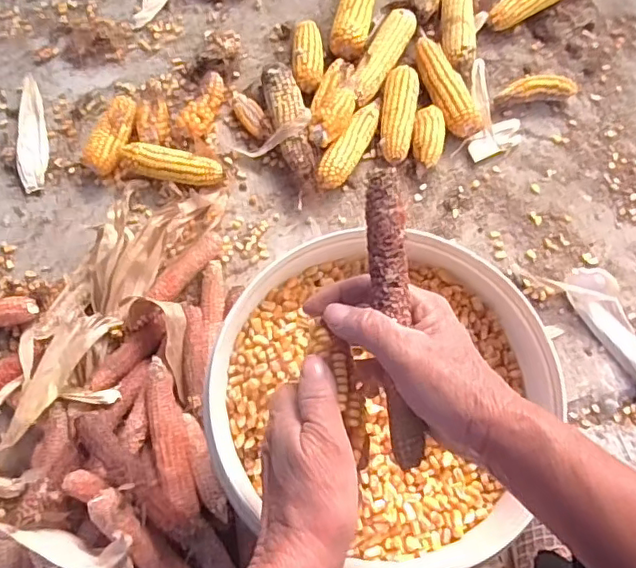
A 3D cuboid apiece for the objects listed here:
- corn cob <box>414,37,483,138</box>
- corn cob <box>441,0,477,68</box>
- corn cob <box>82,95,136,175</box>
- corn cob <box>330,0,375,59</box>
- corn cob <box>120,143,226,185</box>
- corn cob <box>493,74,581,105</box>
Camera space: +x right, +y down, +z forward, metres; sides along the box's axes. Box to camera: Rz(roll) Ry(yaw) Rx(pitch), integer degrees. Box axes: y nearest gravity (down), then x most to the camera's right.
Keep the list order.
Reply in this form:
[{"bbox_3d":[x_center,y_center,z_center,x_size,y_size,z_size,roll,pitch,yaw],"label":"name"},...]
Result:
[{"bbox_3d":[0.176,-0.275,0.792,0.051,0.042,0.167,-16,69,-6],"label":"corn cob"},{"bbox_3d":[0.205,-0.389,0.840,0.046,0.048,0.171,3,68,1],"label":"corn cob"},{"bbox_3d":[-0.269,-0.197,0.753,0.053,0.038,0.113,19,69,7],"label":"corn cob"},{"bbox_3d":[0.057,-0.408,0.844,0.049,0.052,0.180,11,68,4],"label":"corn cob"},{"bbox_3d":[-0.187,-0.150,0.734,0.131,0.041,0.042,17,69,7],"label":"corn cob"},{"bbox_3d":[0.309,-0.270,0.794,0.123,0.038,0.030,-5,68,-2],"label":"corn cob"}]

